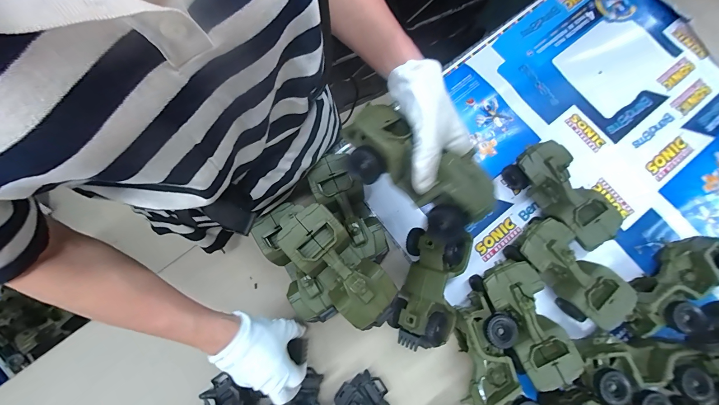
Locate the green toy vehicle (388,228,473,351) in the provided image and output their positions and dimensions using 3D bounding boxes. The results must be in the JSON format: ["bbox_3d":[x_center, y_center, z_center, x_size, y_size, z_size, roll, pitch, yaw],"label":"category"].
[{"bbox_3d":[0.106,0.125,0.462,0.094,0.088,0.194,17,80,4],"label":"green toy vehicle"}]

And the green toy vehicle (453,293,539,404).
[{"bbox_3d":[0.189,0.230,0.445,0.082,0.073,0.179,-12,79,-2],"label":"green toy vehicle"}]

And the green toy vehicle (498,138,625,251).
[{"bbox_3d":[0.325,-0.009,0.492,0.077,0.080,0.178,-37,81,-6],"label":"green toy vehicle"}]

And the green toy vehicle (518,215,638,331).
[{"bbox_3d":[0.321,0.106,0.474,0.085,0.078,0.175,-40,81,-7],"label":"green toy vehicle"}]

